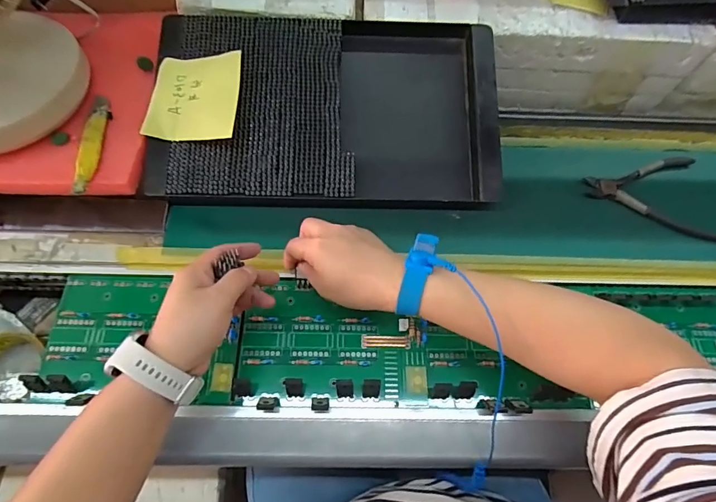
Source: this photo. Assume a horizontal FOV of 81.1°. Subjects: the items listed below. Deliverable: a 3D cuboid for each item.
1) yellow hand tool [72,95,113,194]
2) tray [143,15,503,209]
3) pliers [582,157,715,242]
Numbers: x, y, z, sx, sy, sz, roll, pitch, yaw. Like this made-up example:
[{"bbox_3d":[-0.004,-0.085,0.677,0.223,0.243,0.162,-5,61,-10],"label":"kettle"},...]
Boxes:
[{"bbox_3d":[-0.283,-0.117,0.443,0.025,0.010,0.132,-1,65,-5],"label":"yellow hand tool"},{"bbox_3d":[-0.033,-0.161,0.465,0.373,0.028,0.227,-1,78,-6],"label":"tray"},{"bbox_3d":[0.352,-0.080,0.495,0.147,0.018,0.111,28,66,9],"label":"pliers"}]

